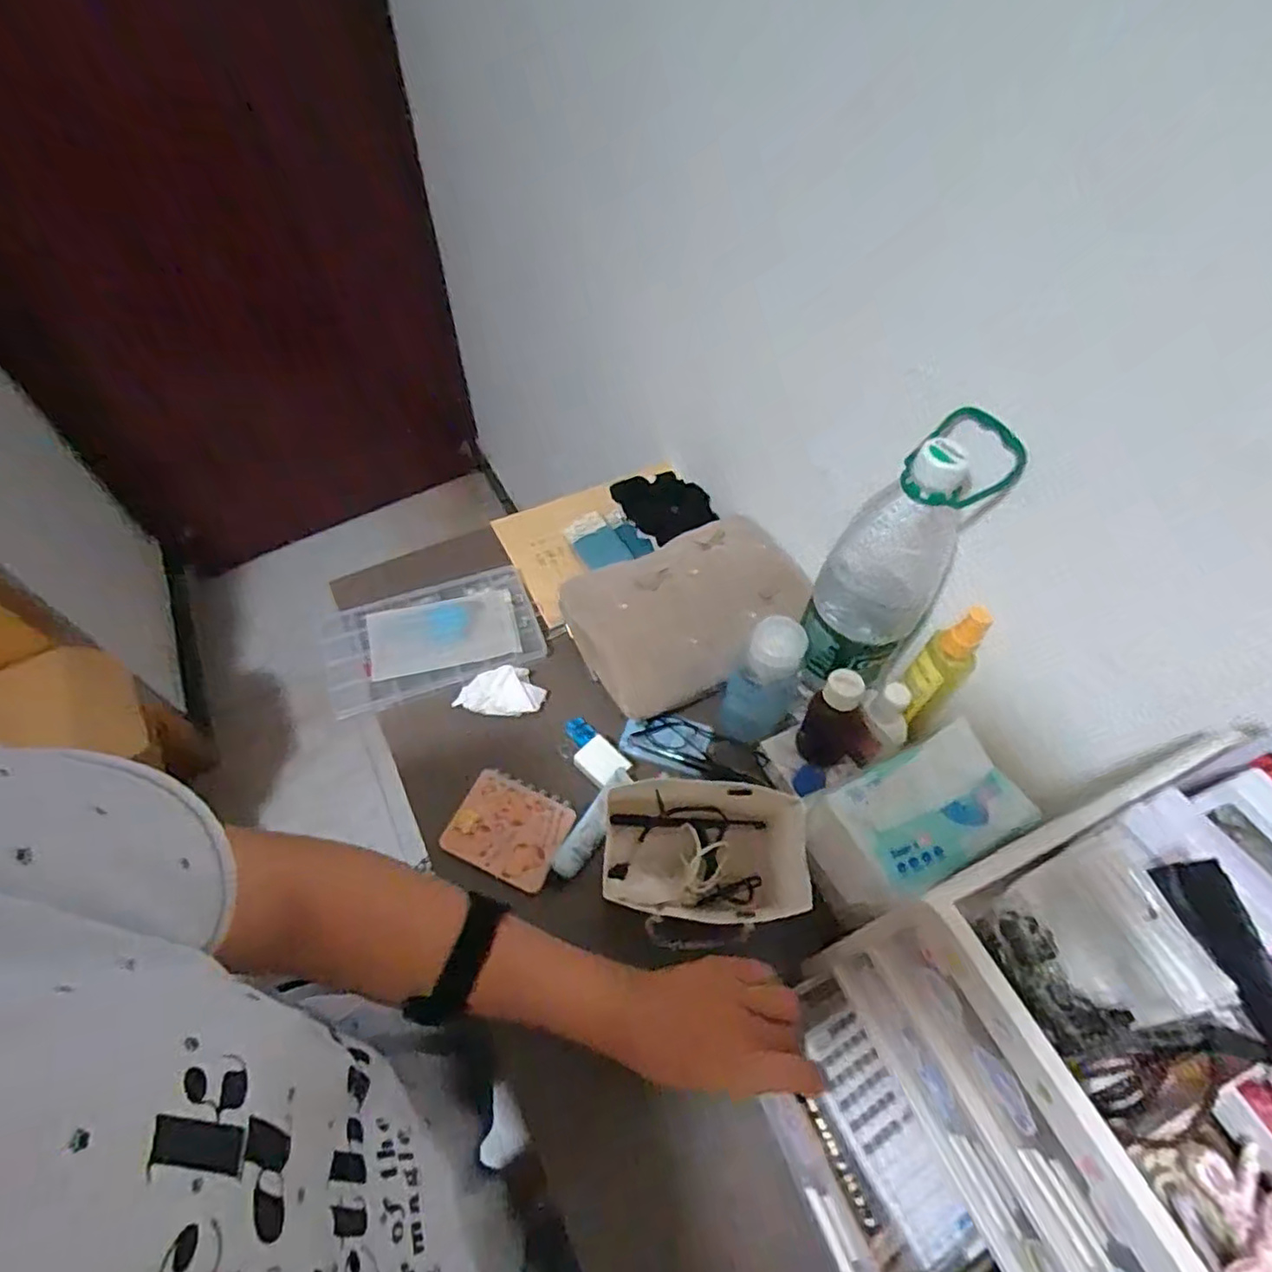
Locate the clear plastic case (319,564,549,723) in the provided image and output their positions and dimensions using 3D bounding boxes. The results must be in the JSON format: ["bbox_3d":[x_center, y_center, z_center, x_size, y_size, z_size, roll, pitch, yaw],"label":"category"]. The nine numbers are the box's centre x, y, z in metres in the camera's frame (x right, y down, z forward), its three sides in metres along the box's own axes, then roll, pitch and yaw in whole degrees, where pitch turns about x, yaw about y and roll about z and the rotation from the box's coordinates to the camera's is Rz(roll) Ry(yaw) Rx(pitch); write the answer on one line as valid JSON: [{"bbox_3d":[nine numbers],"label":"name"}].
[{"bbox_3d":[-0.221,-0.001,0.685,0.222,0.024,0.146,-20,60,-15],"label":"clear plastic case"}]

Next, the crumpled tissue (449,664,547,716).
[{"bbox_3d":[-0.140,0.058,0.650,0.087,0.019,0.048,-6,57,-7],"label":"crumpled tissue"}]

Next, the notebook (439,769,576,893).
[{"bbox_3d":[-0.115,0.175,0.576,0.104,0.022,0.084,21,58,11],"label":"notebook"}]

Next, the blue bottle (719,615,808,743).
[{"bbox_3d":[0.120,0.041,0.585,0.061,0.159,0.052,26,59,14],"label":"blue bottle"}]

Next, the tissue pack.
[{"bbox_3d":[0.210,0.135,0.469,0.155,0.056,0.087,-20,60,-15],"label":"tissue pack"}]

